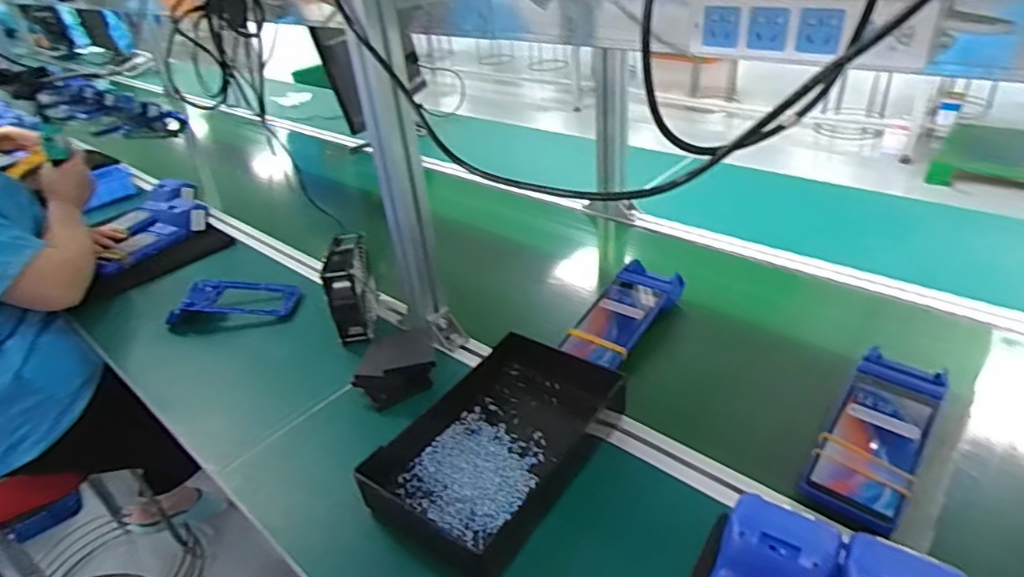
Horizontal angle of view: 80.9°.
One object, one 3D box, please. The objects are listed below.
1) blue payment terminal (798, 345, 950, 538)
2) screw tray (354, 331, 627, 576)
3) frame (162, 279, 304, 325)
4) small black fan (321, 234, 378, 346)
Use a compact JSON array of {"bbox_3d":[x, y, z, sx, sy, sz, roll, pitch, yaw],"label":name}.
[{"bbox_3d":[0.365,0.140,0.596,0.081,0.036,0.211,22,43,36],"label":"blue payment terminal"},{"bbox_3d":[-0.004,0.152,0.632,0.163,0.049,0.286,18,41,33],"label":"screw tray"},{"bbox_3d":[-0.422,0.018,0.920,0.187,0.038,0.097,-11,33,-5],"label":"frame"},{"bbox_3d":[-0.223,-0.008,0.843,0.047,0.114,0.124,-9,33,-3],"label":"small black fan"}]

